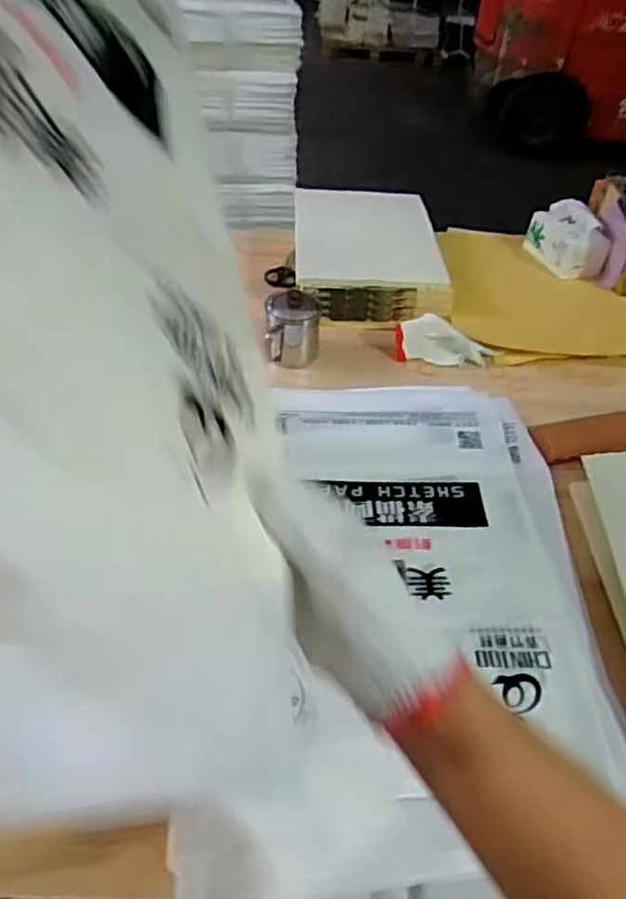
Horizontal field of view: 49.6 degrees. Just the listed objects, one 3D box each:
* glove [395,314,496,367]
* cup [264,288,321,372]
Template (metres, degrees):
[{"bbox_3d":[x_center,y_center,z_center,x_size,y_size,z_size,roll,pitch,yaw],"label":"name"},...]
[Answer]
[{"bbox_3d":[0.219,-0.177,1.116,0.164,0.057,0.050,9,44,3],"label":"glove"},{"bbox_3d":[-0.033,-0.193,1.087,0.089,0.100,0.089,1,44,-6],"label":"cup"}]

